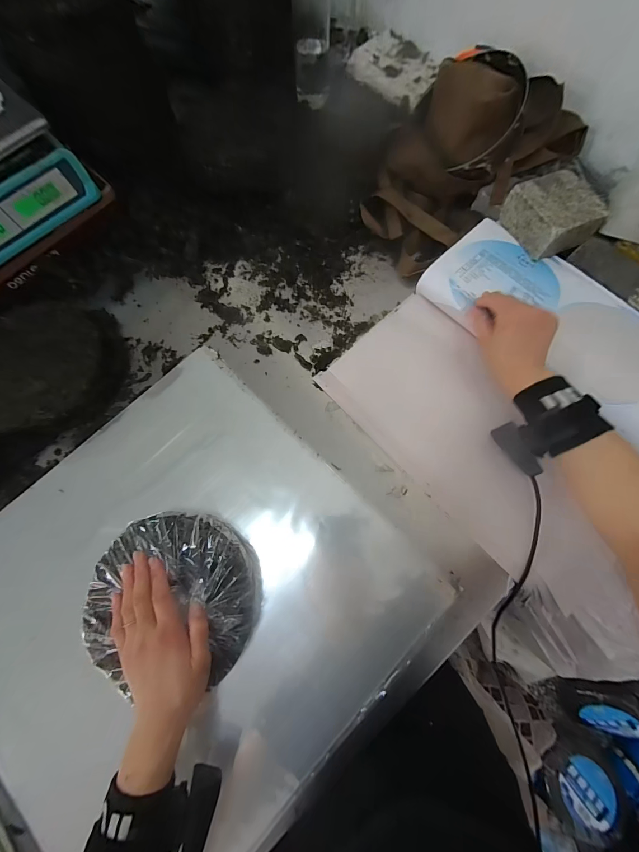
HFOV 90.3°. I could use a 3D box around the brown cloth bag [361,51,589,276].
[{"bbox_3d":[0.223,-0.442,0.513,0.312,0.128,0.213,-35,77,-7],"label":"brown cloth bag"}]

